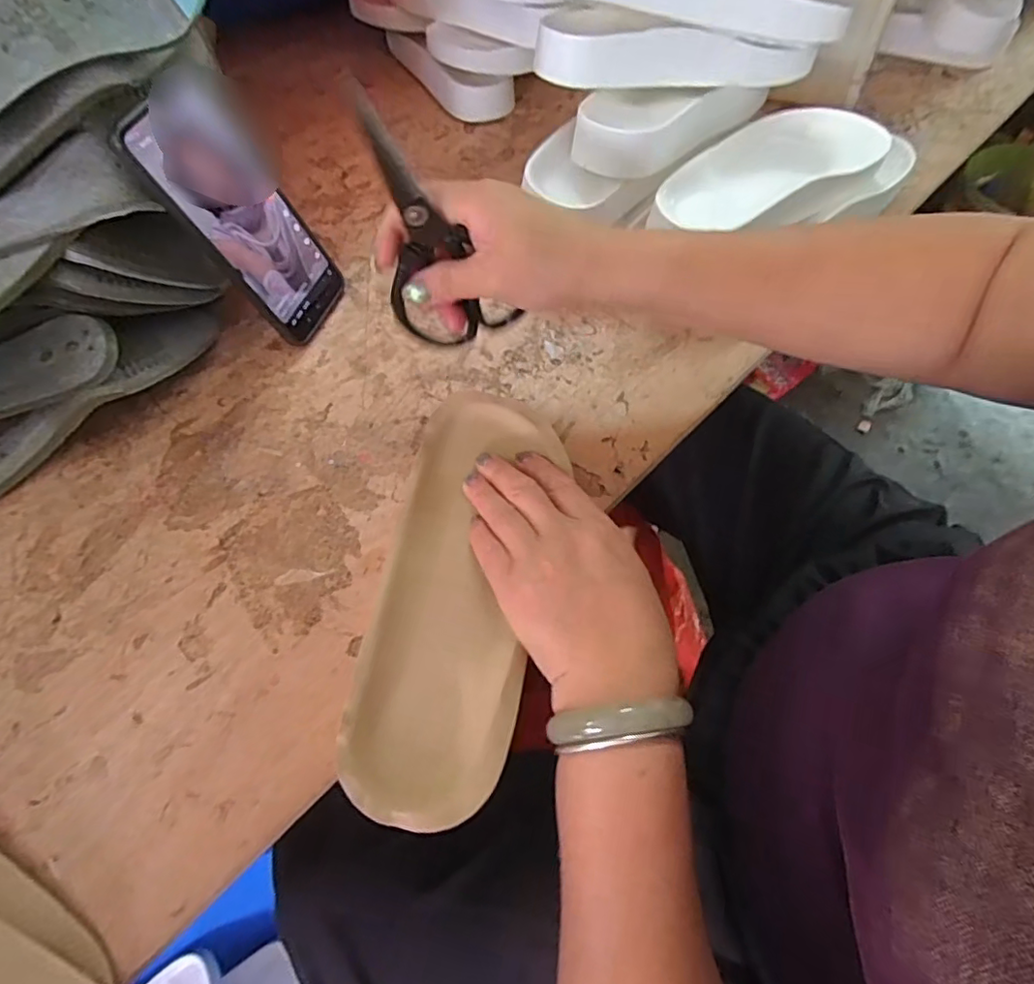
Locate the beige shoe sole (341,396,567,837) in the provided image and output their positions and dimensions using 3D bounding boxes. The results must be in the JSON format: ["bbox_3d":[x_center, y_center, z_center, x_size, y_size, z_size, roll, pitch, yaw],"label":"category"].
[{"bbox_3d":[-0.033,0.047,0.322,0.087,0.014,0.241,5,60,3],"label":"beige shoe sole"}]

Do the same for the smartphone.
[{"bbox_3d":[-0.185,-0.185,0.394,0.013,0.164,0.078,10,64,31],"label":"smartphone"}]

